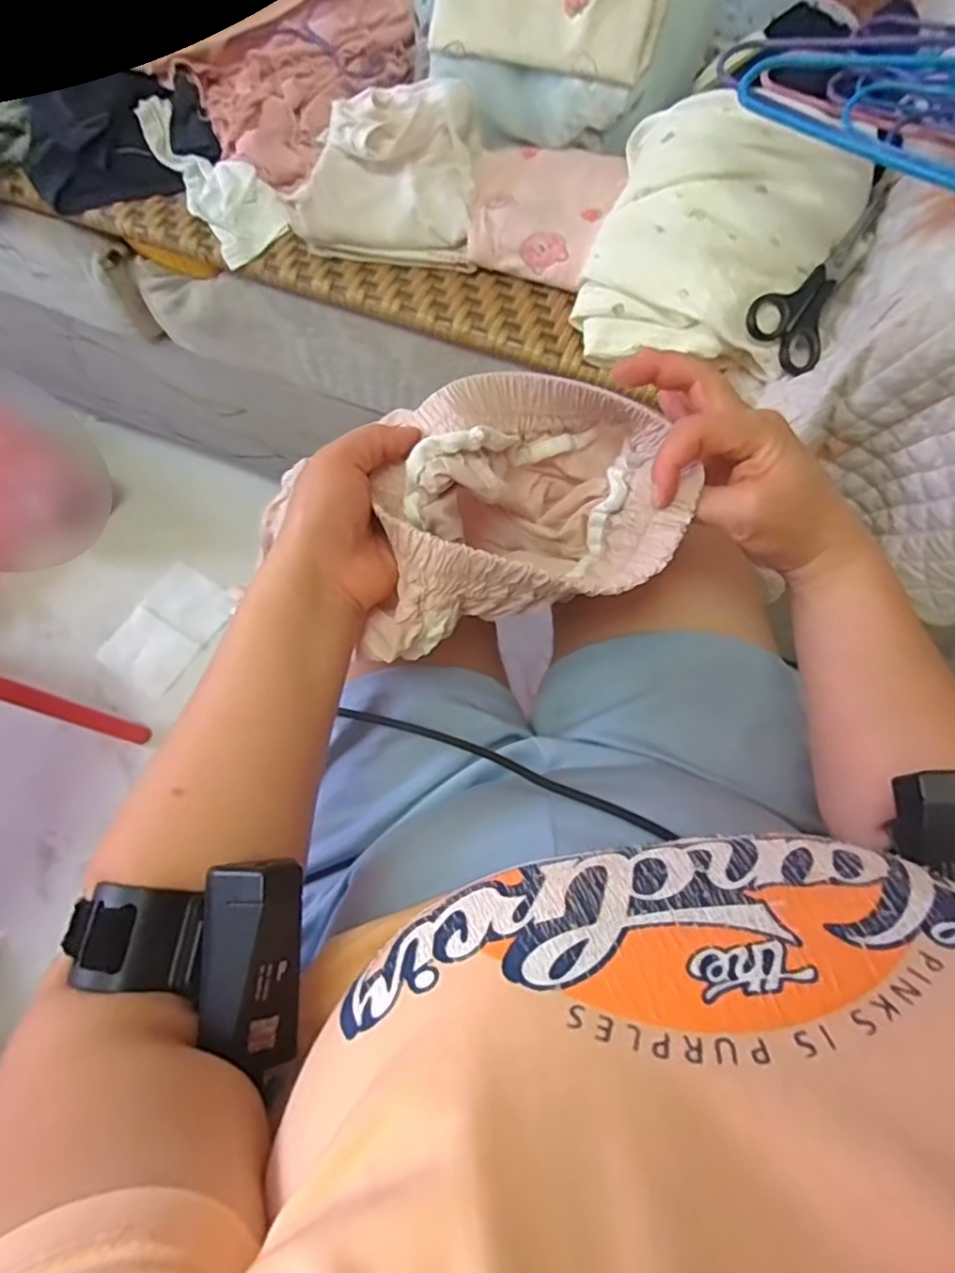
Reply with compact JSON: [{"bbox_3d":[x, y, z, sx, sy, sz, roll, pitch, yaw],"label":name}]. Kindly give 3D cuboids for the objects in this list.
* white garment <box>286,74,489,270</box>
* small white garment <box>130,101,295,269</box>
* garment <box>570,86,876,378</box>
[{"bbox_3d":[-0.074,-0.405,0.560,0.144,0.056,0.154,4,69,0],"label":"white garment"},{"bbox_3d":[-0.238,-0.417,0.583,0.067,0.028,0.198,-31,73,-13],"label":"small white garment"},{"bbox_3d":[0.190,-0.317,0.504,0.178,0.084,0.218,20,69,6],"label":"garment"}]

